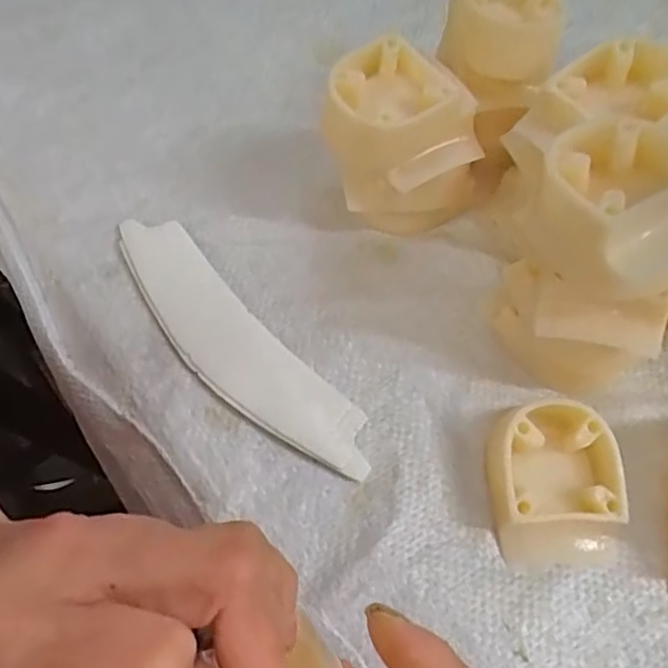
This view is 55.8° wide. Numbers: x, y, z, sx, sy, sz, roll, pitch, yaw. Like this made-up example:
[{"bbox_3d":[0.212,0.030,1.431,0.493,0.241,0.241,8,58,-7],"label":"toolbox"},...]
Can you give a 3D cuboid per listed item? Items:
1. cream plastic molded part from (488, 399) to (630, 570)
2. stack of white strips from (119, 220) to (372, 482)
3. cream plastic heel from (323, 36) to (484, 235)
[{"bbox_3d":[0.086,0.057,0.247,0.050,0.023,0.060,-2,61,-1],"label":"cream plastic molded part"},{"bbox_3d":[-0.046,0.004,0.282,0.038,0.012,0.158,-39,68,-19],"label":"stack of white strips"},{"bbox_3d":[0.033,-0.086,0.293,0.072,0.078,0.052,2,61,1],"label":"cream plastic heel"}]

